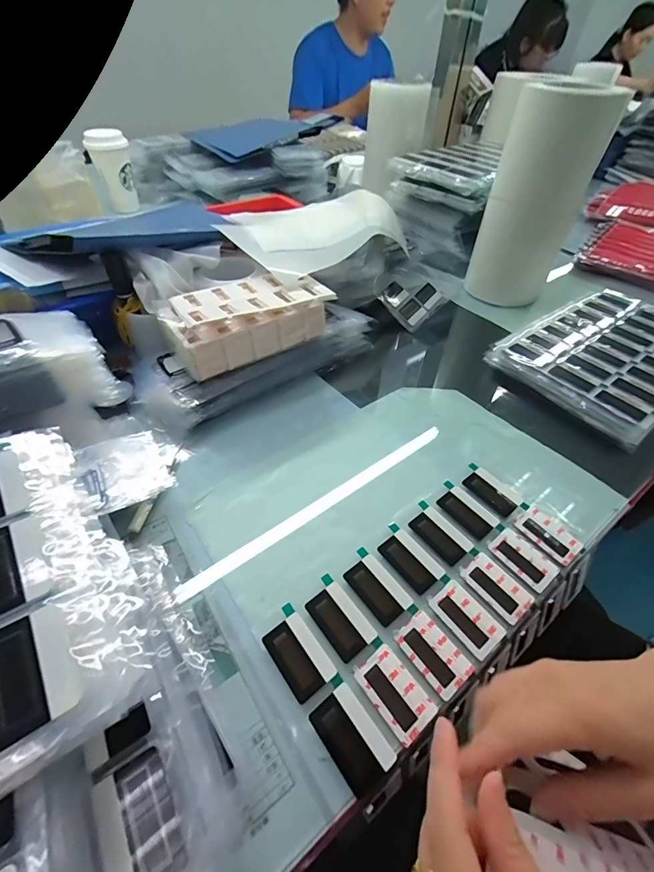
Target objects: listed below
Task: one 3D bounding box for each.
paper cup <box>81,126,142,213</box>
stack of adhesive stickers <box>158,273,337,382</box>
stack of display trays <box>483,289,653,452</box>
[{"bbox_3d":[-0.494,-0.617,0.876,0.084,0.147,0.079,-17,51,-17],"label":"paper cup"},{"bbox_3d":[-0.102,-0.148,0.476,0.195,0.075,0.123,-25,54,-23],"label":"stack of adhesive stickers"},{"bbox_3d":[0.413,-0.123,0.545,0.327,0.033,0.207,-30,55,-26],"label":"stack of display trays"}]

